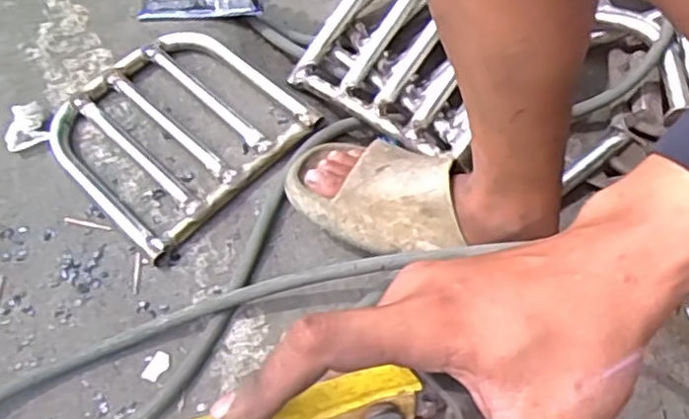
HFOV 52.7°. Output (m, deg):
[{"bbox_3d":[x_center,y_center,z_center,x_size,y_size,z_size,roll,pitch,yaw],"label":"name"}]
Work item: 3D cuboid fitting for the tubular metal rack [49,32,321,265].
[{"bbox_3d":[-0.192,-0.093,0.790,0.242,0.035,0.240,-43,65,-16],"label":"tubular metal rack"}]

